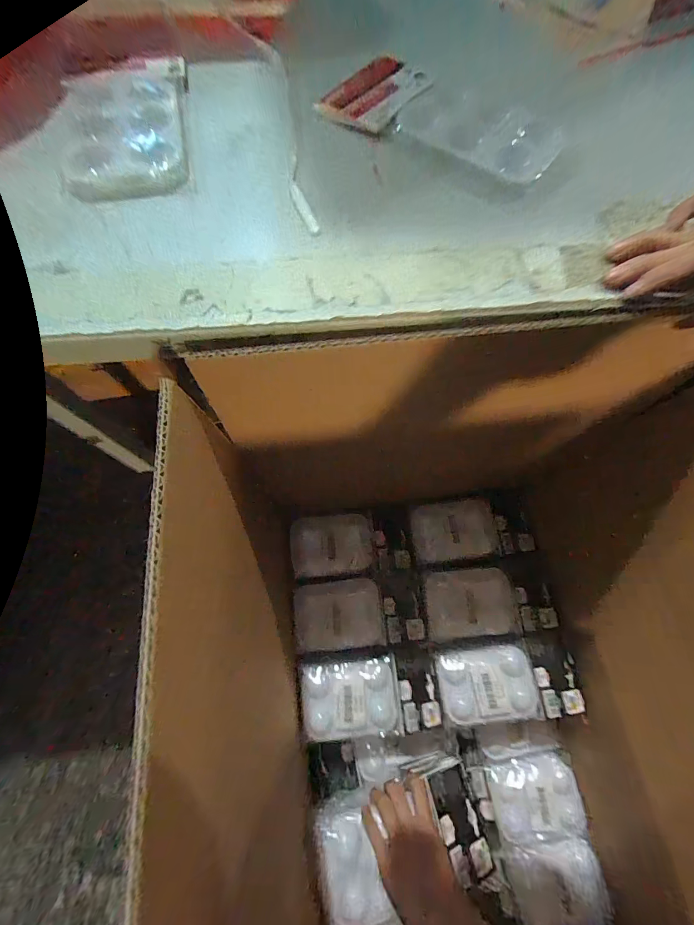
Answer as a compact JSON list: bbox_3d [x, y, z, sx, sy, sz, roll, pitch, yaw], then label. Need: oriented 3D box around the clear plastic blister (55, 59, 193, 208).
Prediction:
[{"bbox_3d":[-0.174,-0.268,0.283,0.090,0.011,0.167,-9,69,-5],"label":"clear plastic blister"}]

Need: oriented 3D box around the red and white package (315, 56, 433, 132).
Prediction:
[{"bbox_3d":[0.027,-0.319,0.309,0.058,0.008,0.103,32,71,11],"label":"red and white package"}]

